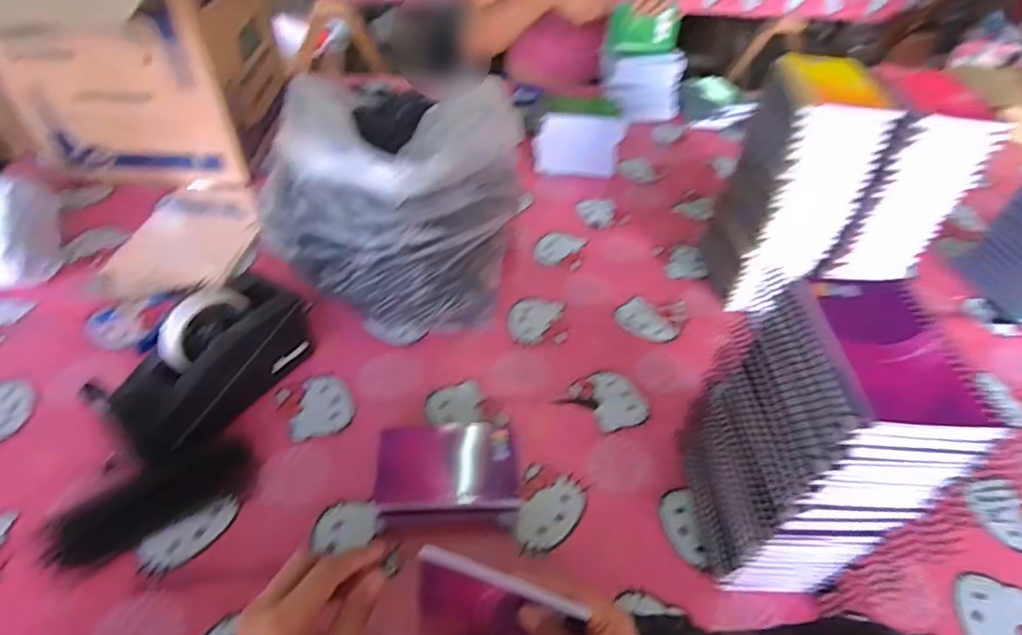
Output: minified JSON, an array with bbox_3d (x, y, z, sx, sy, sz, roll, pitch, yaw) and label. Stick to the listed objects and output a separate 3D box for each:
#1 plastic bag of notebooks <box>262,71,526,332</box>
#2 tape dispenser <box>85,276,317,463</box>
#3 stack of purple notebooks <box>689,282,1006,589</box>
[{"bbox_3d":[-0.141,-0.132,0.660,0.268,0.219,0.222,10,45,5],"label":"plastic bag of notebooks"},{"bbox_3d":[-0.296,0.045,0.544,0.081,0.108,0.201,25,48,20],"label":"tape dispenser"},{"bbox_3d":[0.226,0.107,0.435,0.095,0.243,0.131,2,45,-2],"label":"stack of purple notebooks"}]

